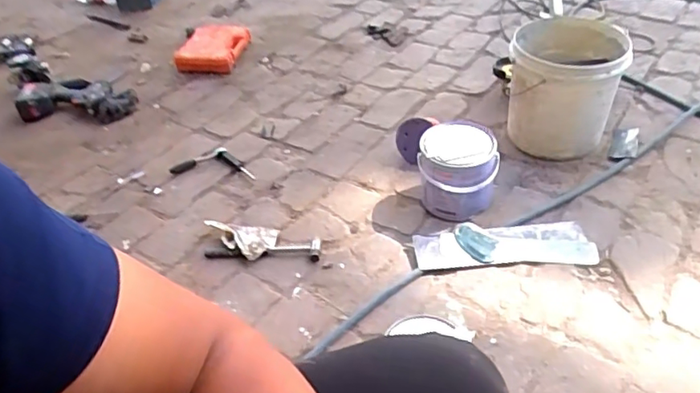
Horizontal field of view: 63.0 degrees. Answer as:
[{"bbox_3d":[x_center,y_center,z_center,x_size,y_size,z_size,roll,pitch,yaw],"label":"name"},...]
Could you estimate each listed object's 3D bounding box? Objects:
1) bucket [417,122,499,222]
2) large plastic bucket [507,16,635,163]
[{"bbox_3d":[0.233,-0.049,1.235,0.163,0.160,0.167,2,42,11],"label":"bucket"},{"bbox_3d":[0.508,-0.250,1.382,0.232,0.270,0.255,-4,41,4],"label":"large plastic bucket"}]

